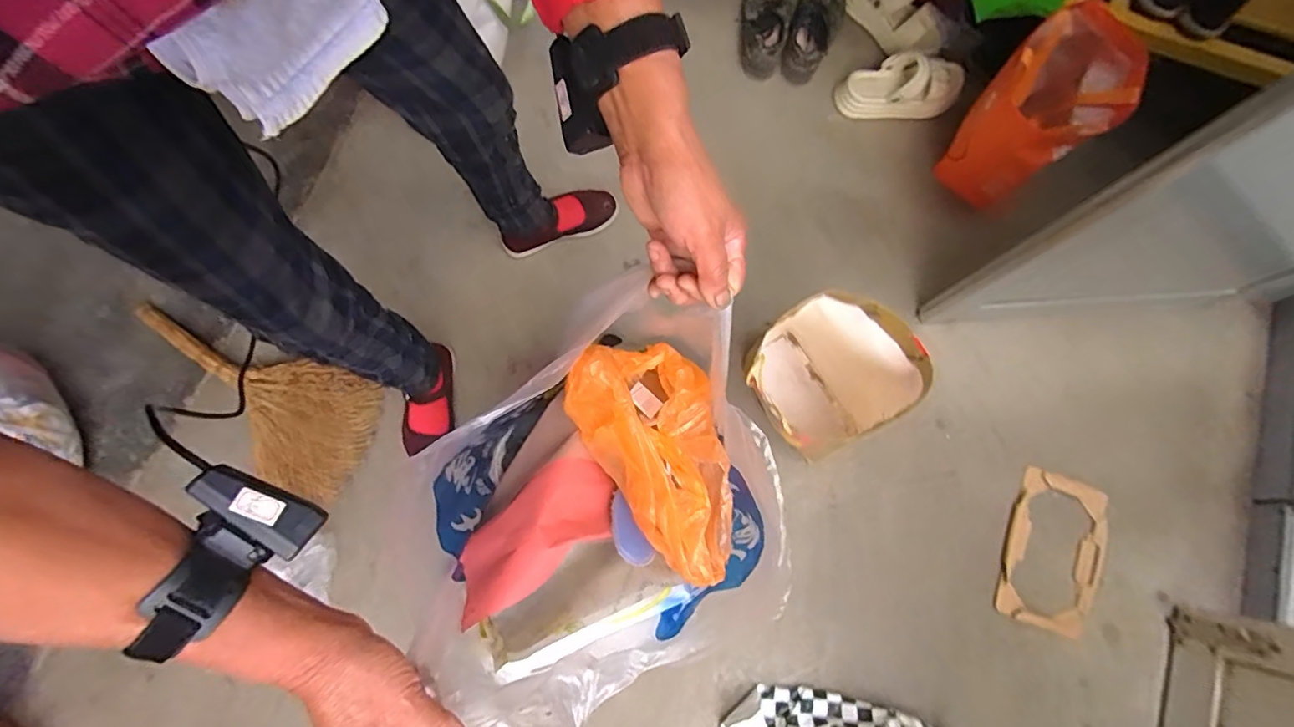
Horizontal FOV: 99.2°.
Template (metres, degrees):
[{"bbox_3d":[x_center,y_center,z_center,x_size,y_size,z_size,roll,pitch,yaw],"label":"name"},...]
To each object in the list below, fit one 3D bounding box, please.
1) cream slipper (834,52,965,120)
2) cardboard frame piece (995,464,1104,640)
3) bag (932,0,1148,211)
[{"bbox_3d":[0.516,-0.560,1.112,0.242,0.083,0.111,5,77,1],"label":"cream slipper"},{"bbox_3d":[0.713,0.327,0.962,0.159,0.014,0.261,19,78,4],"label":"cardboard frame piece"},{"bbox_3d":[0.673,-0.428,0.979,0.234,0.254,0.191,-32,80,-7],"label":"bag"}]

